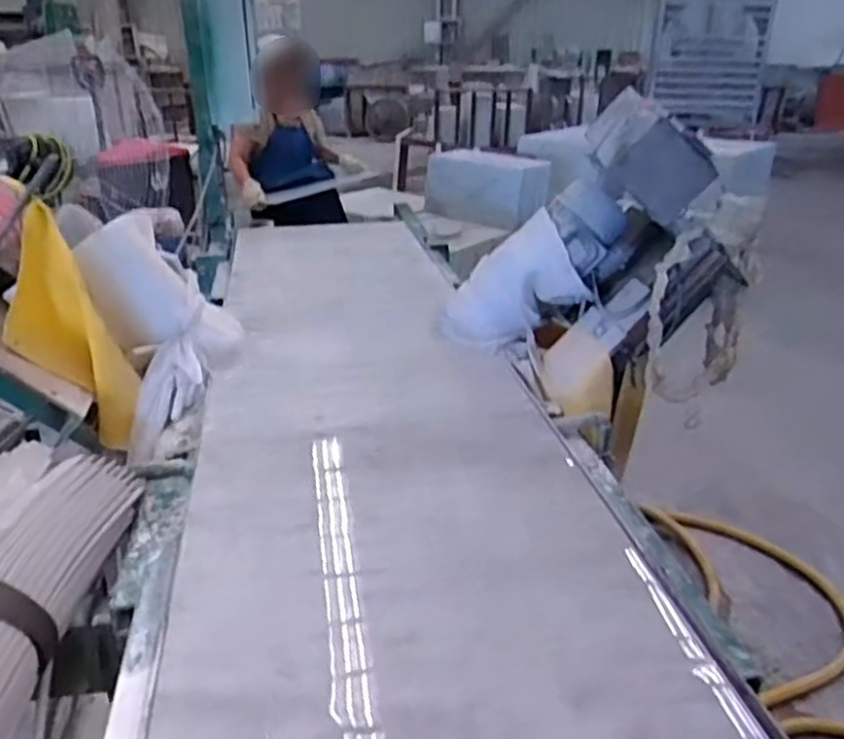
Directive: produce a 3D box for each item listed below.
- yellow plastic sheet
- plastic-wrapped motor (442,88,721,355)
[{"bbox_3d":[-0.688,-0.062,1.396,0.109,0.488,0.150,-9,19,29],"label":"yellow plastic sheet"},{"bbox_3d":[0.317,-0.280,1.582,0.280,0.668,0.283,47,34,0],"label":"plastic-wrapped motor"}]

